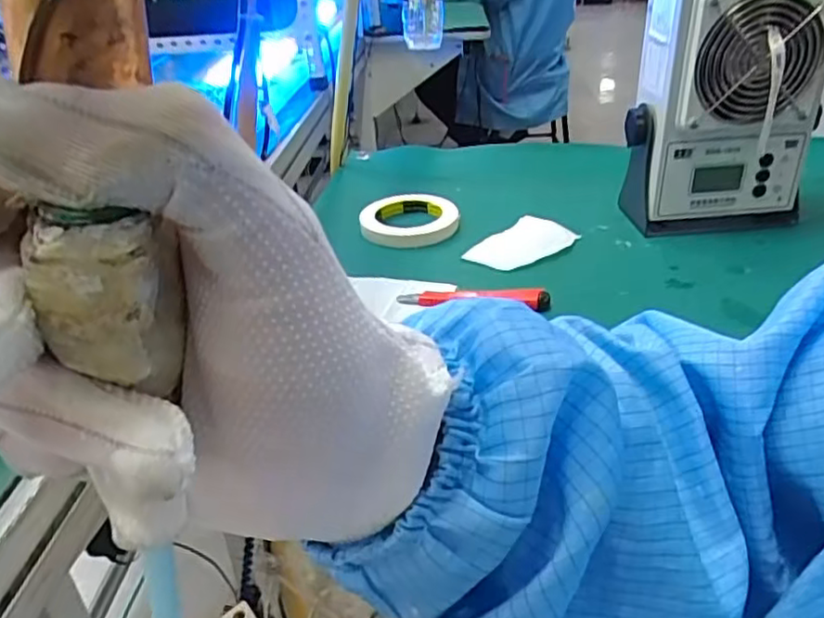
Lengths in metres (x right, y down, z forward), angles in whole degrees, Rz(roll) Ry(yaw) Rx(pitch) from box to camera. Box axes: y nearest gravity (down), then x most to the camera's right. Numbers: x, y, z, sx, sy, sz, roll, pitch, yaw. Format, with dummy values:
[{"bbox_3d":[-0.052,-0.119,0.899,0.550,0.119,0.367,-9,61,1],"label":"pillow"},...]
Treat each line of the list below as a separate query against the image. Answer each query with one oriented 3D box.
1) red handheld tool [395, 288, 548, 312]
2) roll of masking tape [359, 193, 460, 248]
[{"bbox_3d":[0.054,-0.014,0.578,0.134,0.018,0.019,3,33,10],"label":"red handheld tool"},{"bbox_3d":[-0.005,-0.101,0.727,0.106,0.021,0.106,-2,32,1],"label":"roll of masking tape"}]

